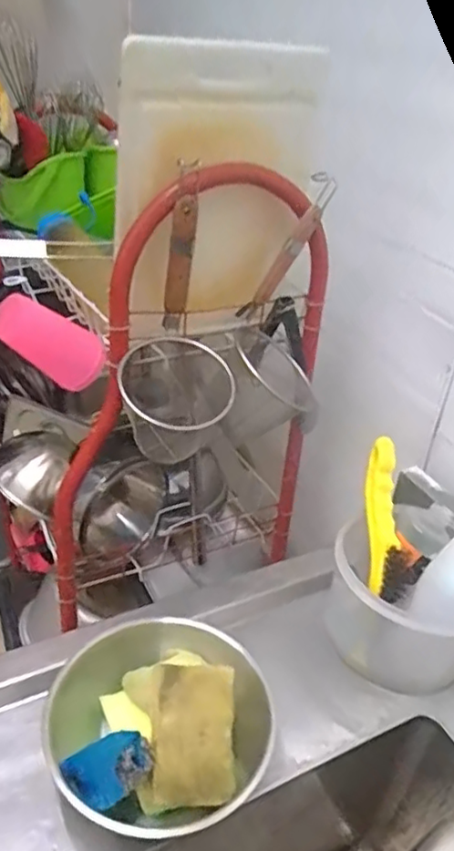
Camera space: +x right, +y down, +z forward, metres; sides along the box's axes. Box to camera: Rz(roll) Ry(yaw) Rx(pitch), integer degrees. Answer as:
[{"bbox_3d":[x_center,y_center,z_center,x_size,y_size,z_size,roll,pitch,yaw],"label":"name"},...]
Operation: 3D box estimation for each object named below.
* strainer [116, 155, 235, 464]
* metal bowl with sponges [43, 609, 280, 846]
[{"bbox_3d":[-0.058,-0.095,0.743,0.145,0.345,0.059,-2,34,-12],"label":"strainer"},{"bbox_3d":[-0.053,0.272,0.564,0.194,0.090,0.188,4,33,-2],"label":"metal bowl with sponges"}]

